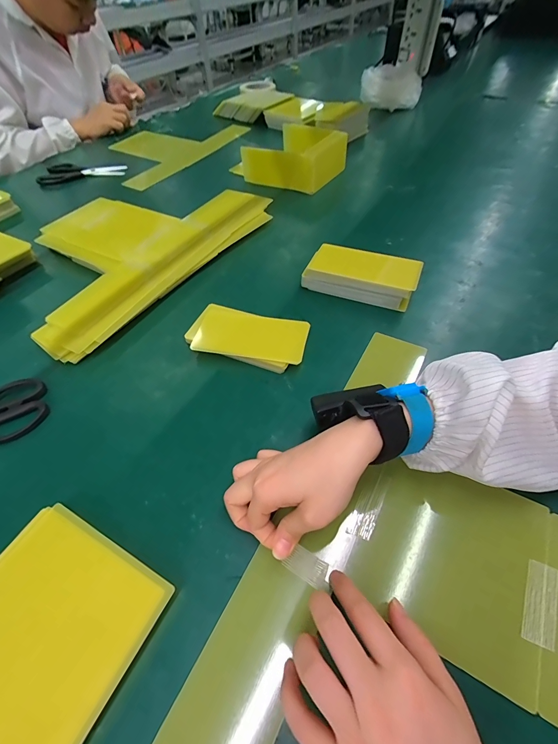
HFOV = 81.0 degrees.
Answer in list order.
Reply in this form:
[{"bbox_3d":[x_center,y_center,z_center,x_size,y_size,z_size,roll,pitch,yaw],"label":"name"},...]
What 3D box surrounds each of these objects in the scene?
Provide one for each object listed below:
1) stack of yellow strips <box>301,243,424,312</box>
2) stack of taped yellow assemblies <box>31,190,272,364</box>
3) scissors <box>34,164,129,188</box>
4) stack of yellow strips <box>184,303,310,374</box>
[{"bbox_3d":[0.117,-0.138,0.466,0.149,0.041,0.067,18,53,17],"label":"stack of yellow strips"},{"bbox_3d":[-0.242,-0.219,0.558,0.305,0.043,0.442,29,57,24],"label":"stack of taped yellow assemblies"},{"bbox_3d":[-0.455,-0.474,0.764,0.190,0.018,0.076,-13,61,-5],"label":"scissors"},{"bbox_3d":[-0.039,-0.043,0.414,0.146,0.024,0.077,10,51,12],"label":"stack of yellow strips"}]

